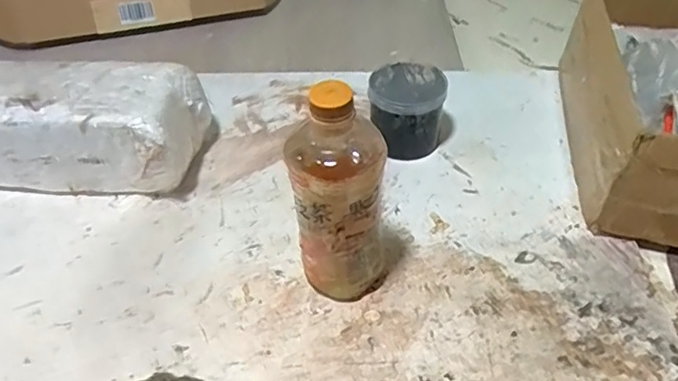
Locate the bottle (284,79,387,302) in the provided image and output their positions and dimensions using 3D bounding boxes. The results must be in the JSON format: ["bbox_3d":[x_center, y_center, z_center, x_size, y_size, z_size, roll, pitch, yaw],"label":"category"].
[{"bbox_3d":[0.001,0.011,0.427,0.070,0.204,0.055,-10,45,-7],"label":"bottle"}]

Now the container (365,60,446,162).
[{"bbox_3d":[0.073,-0.088,0.608,0.077,0.082,0.083,-1,45,1],"label":"container"}]

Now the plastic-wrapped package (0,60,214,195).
[{"bbox_3d":[-0.272,-0.068,0.588,0.247,0.104,0.119,7,45,9],"label":"plastic-wrapped package"}]

